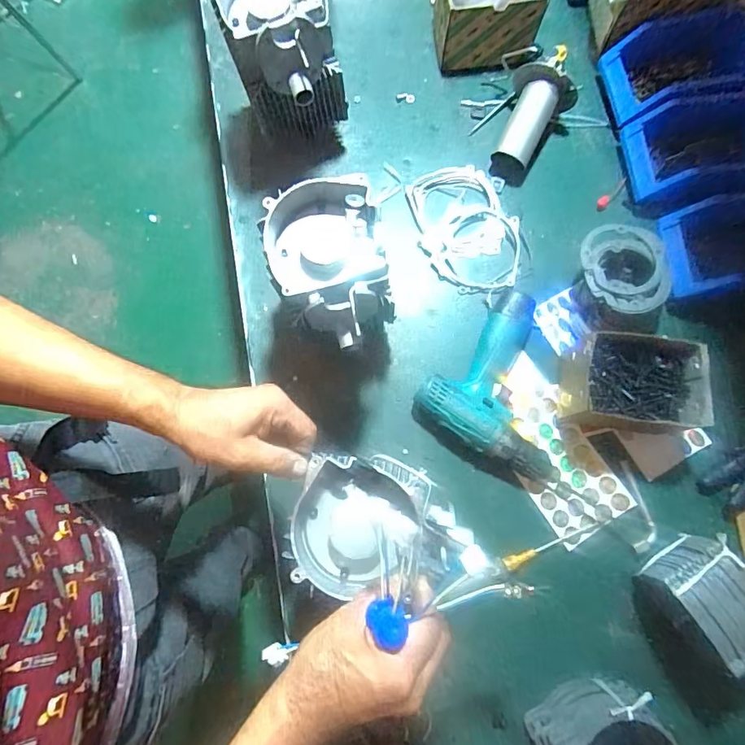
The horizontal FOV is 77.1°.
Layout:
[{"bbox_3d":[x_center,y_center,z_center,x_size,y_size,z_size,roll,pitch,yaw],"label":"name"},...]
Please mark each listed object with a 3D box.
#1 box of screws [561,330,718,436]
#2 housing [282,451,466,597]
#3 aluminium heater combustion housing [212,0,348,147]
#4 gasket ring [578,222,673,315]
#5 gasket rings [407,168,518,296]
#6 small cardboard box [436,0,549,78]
[{"bbox_3d":[0.307,0.019,0.569,0.150,0.087,0.115,6,79,1],"label":"box of screws"},{"bbox_3d":[0.000,0.137,0.412,0.136,0.039,0.116,16,79,3],"label":"housing"},{"bbox_3d":[-0.109,-0.387,0.593,0.120,0.180,0.164,-27,80,-5],"label":"aluminium heater combustion housing"},{"bbox_3d":[0.317,-0.131,0.585,0.103,0.013,0.118,0,79,0],"label":"gasket ring"},{"bbox_3d":[0.133,-0.201,0.655,0.128,0.010,0.196,-24,80,-4],"label":"gasket rings"},{"bbox_3d":[0.176,-0.538,0.693,0.160,0.109,0.142,1,79,0],"label":"small cardboard box"}]

